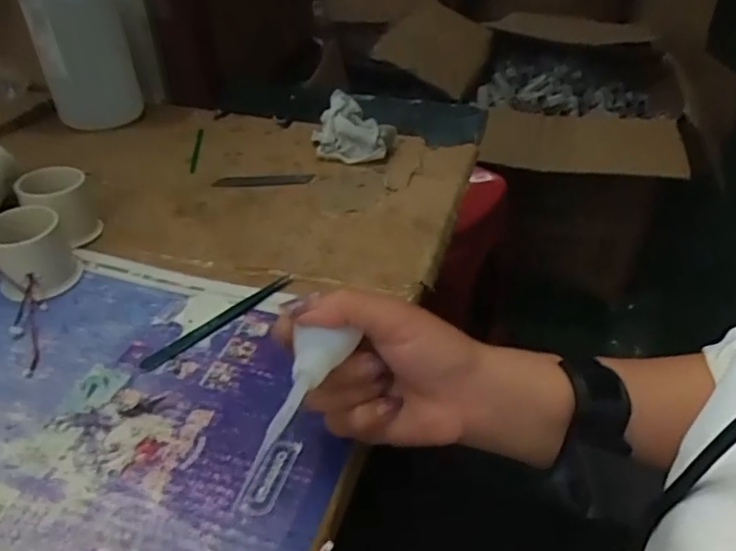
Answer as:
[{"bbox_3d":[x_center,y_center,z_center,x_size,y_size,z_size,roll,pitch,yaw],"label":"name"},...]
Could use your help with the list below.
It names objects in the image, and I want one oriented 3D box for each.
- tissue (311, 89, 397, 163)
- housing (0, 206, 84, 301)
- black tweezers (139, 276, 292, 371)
[{"bbox_3d":[-0.016,-0.161,0.631,0.088,0.044,0.096,1,38,-1],"label":"tissue"},{"bbox_3d":[-0.245,-0.016,0.431,0.053,0.053,0.047,-22,44,-28],"label":"housing"},{"bbox_3d":[-0.104,0.030,0.418,0.012,0.006,0.125,32,47,33],"label":"black tweezers"}]

